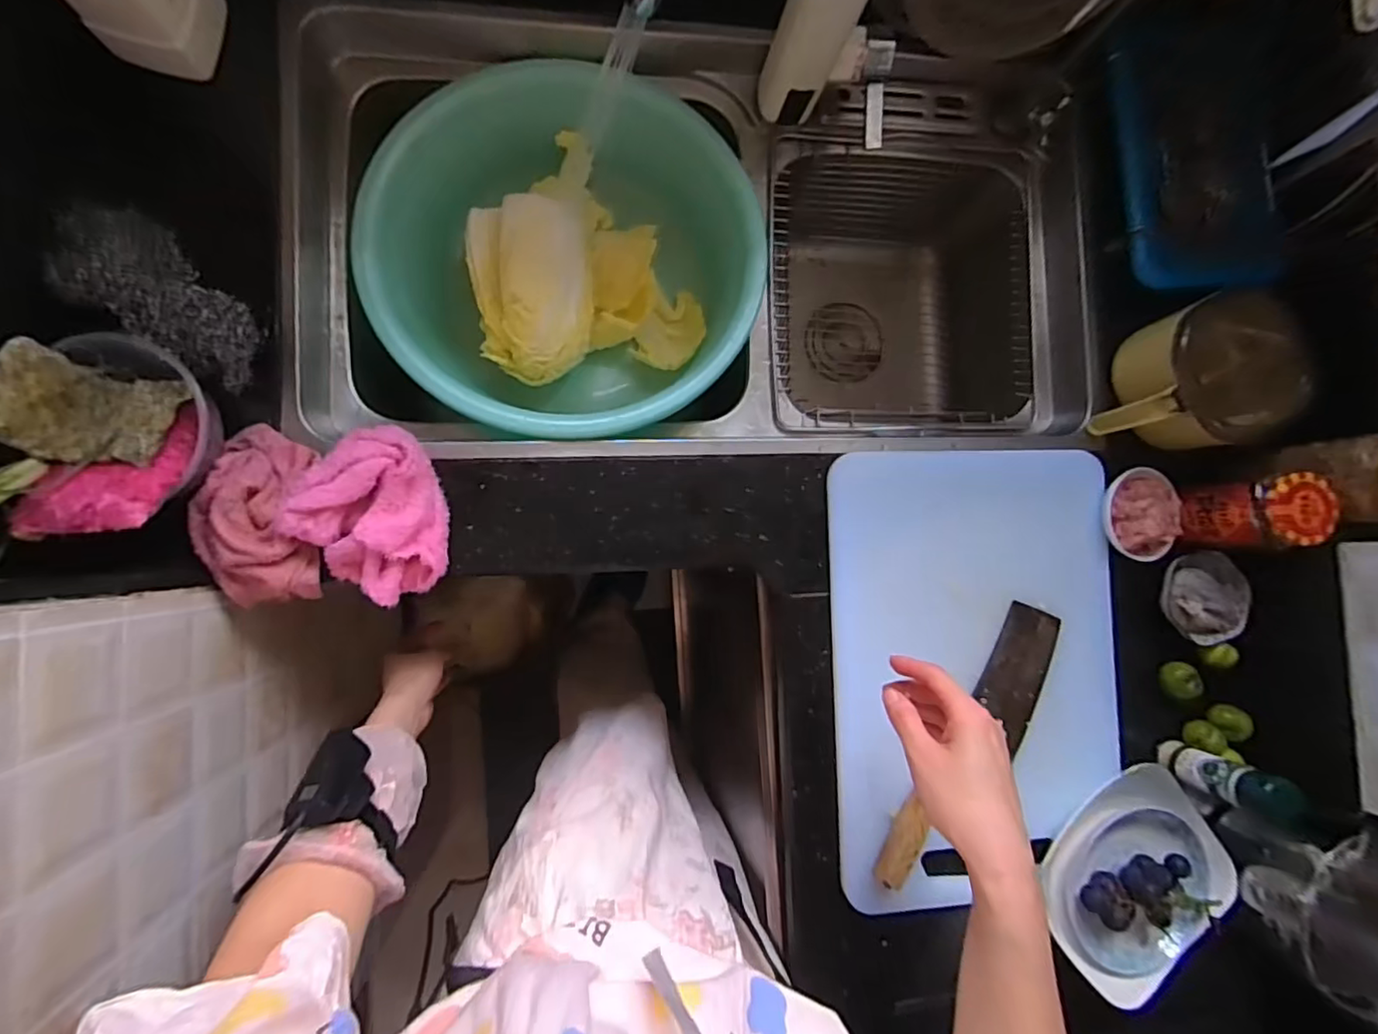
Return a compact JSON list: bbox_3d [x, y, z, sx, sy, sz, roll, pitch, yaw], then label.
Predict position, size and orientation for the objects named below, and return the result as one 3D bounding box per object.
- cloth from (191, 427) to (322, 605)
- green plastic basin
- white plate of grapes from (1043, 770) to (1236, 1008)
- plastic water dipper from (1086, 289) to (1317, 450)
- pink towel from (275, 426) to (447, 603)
[{"bbox_3d":[-0.361,0.000,0.511,0.087,0.043,0.145,0,88,-9],"label":"cloth"},{"bbox_3d":[-0.128,-0.241,0.634,0.341,0.135,0.342,0,88,-9],"label":"green plastic basin"},{"bbox_3d":[0.429,0.354,0.582,0.183,0.036,0.175,-43,94,-8],"label":"white plate of grapes"},{"bbox_3d":[0.522,-0.143,0.614,0.186,0.083,0.136,-13,90,-9],"label":"plastic water dipper"},{"bbox_3d":[-0.258,-0.001,0.520,0.131,0.038,0.120,45,82,-5],"label":"pink towel"}]

